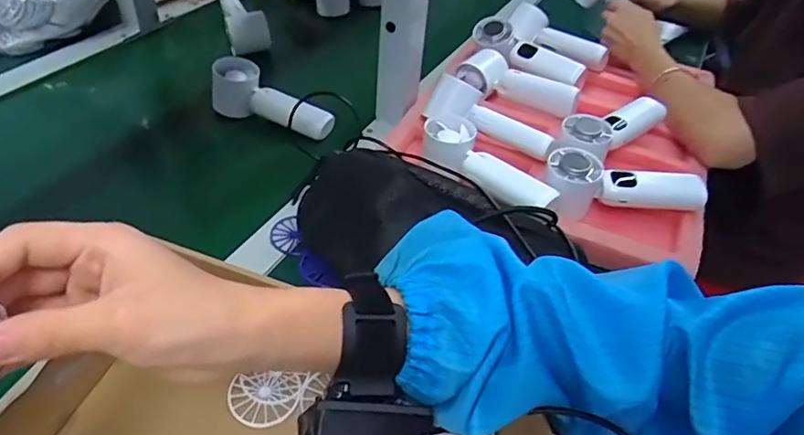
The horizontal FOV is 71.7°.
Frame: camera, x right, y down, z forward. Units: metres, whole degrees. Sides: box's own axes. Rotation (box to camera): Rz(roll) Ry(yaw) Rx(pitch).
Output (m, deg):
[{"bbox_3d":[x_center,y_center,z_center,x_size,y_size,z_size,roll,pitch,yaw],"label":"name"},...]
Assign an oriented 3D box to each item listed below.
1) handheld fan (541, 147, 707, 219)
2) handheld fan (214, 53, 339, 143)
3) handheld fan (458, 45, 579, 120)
[{"bbox_3d":[0.218,-0.034,0.556,0.154,0.040,0.059,1,44,-6],"label":"handheld fan"},{"bbox_3d":[-0.152,-0.142,0.663,0.150,0.055,0.048,19,45,12],"label":"handheld fan"},{"bbox_3d":[0.149,-0.173,0.703,0.148,0.041,0.054,19,45,12],"label":"handheld fan"}]

